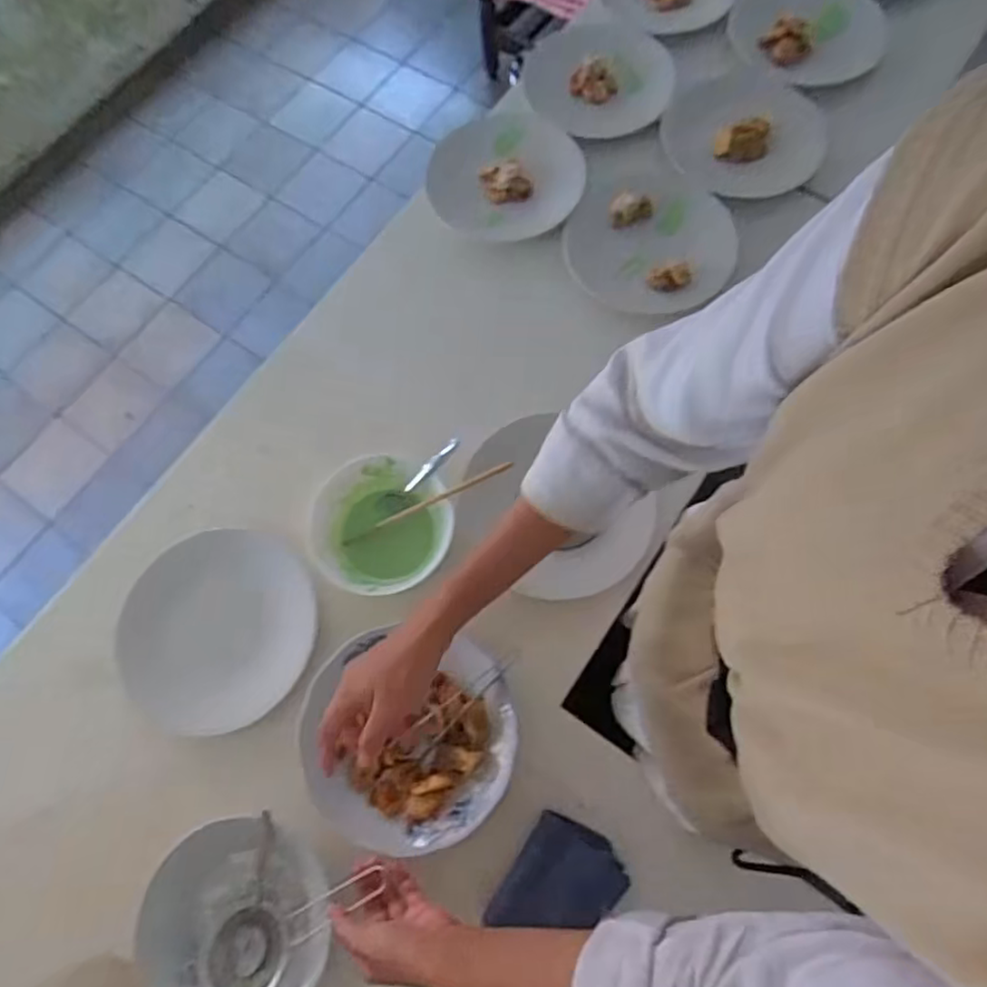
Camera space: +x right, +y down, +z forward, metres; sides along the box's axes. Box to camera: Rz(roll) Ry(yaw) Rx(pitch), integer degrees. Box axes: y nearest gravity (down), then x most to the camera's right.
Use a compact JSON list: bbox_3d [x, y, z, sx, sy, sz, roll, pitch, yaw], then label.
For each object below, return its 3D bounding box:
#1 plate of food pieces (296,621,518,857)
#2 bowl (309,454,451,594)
[{"bbox_3d":[-0.082,0.223,0.605,0.198,0.040,0.182,-1,70,2],"label":"plate of food pieces"},{"bbox_3d":[-0.115,0.035,0.679,0.138,0.057,0.144,-1,70,2],"label":"bowl"}]

